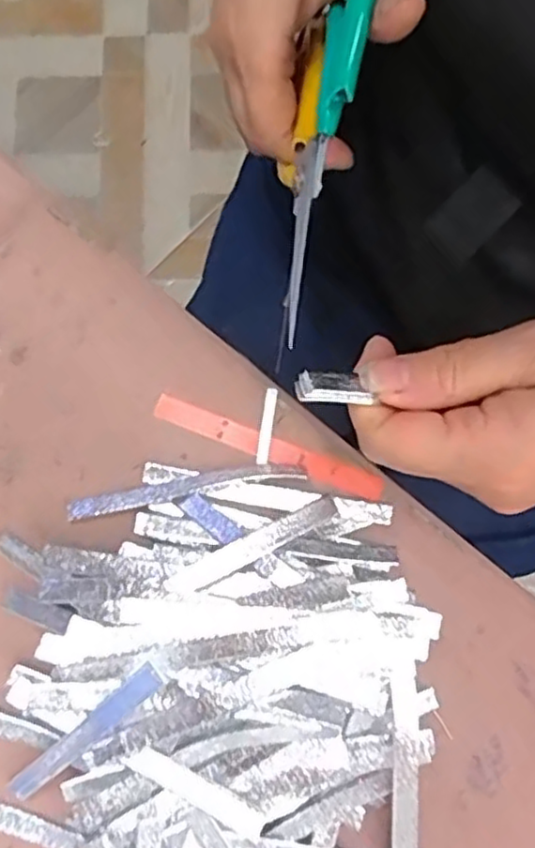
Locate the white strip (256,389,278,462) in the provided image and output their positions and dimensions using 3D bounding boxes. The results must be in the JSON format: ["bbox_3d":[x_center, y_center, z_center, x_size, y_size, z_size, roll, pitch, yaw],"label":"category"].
[{"bbox_3d":[0.000,0.000,0.293,0.005,0.004,0.033,10,79,2],"label":"white strip"}]

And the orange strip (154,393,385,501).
[{"bbox_3d":[0.000,0.009,0.292,0.100,0.004,0.013,23,84,6],"label":"orange strip"}]

